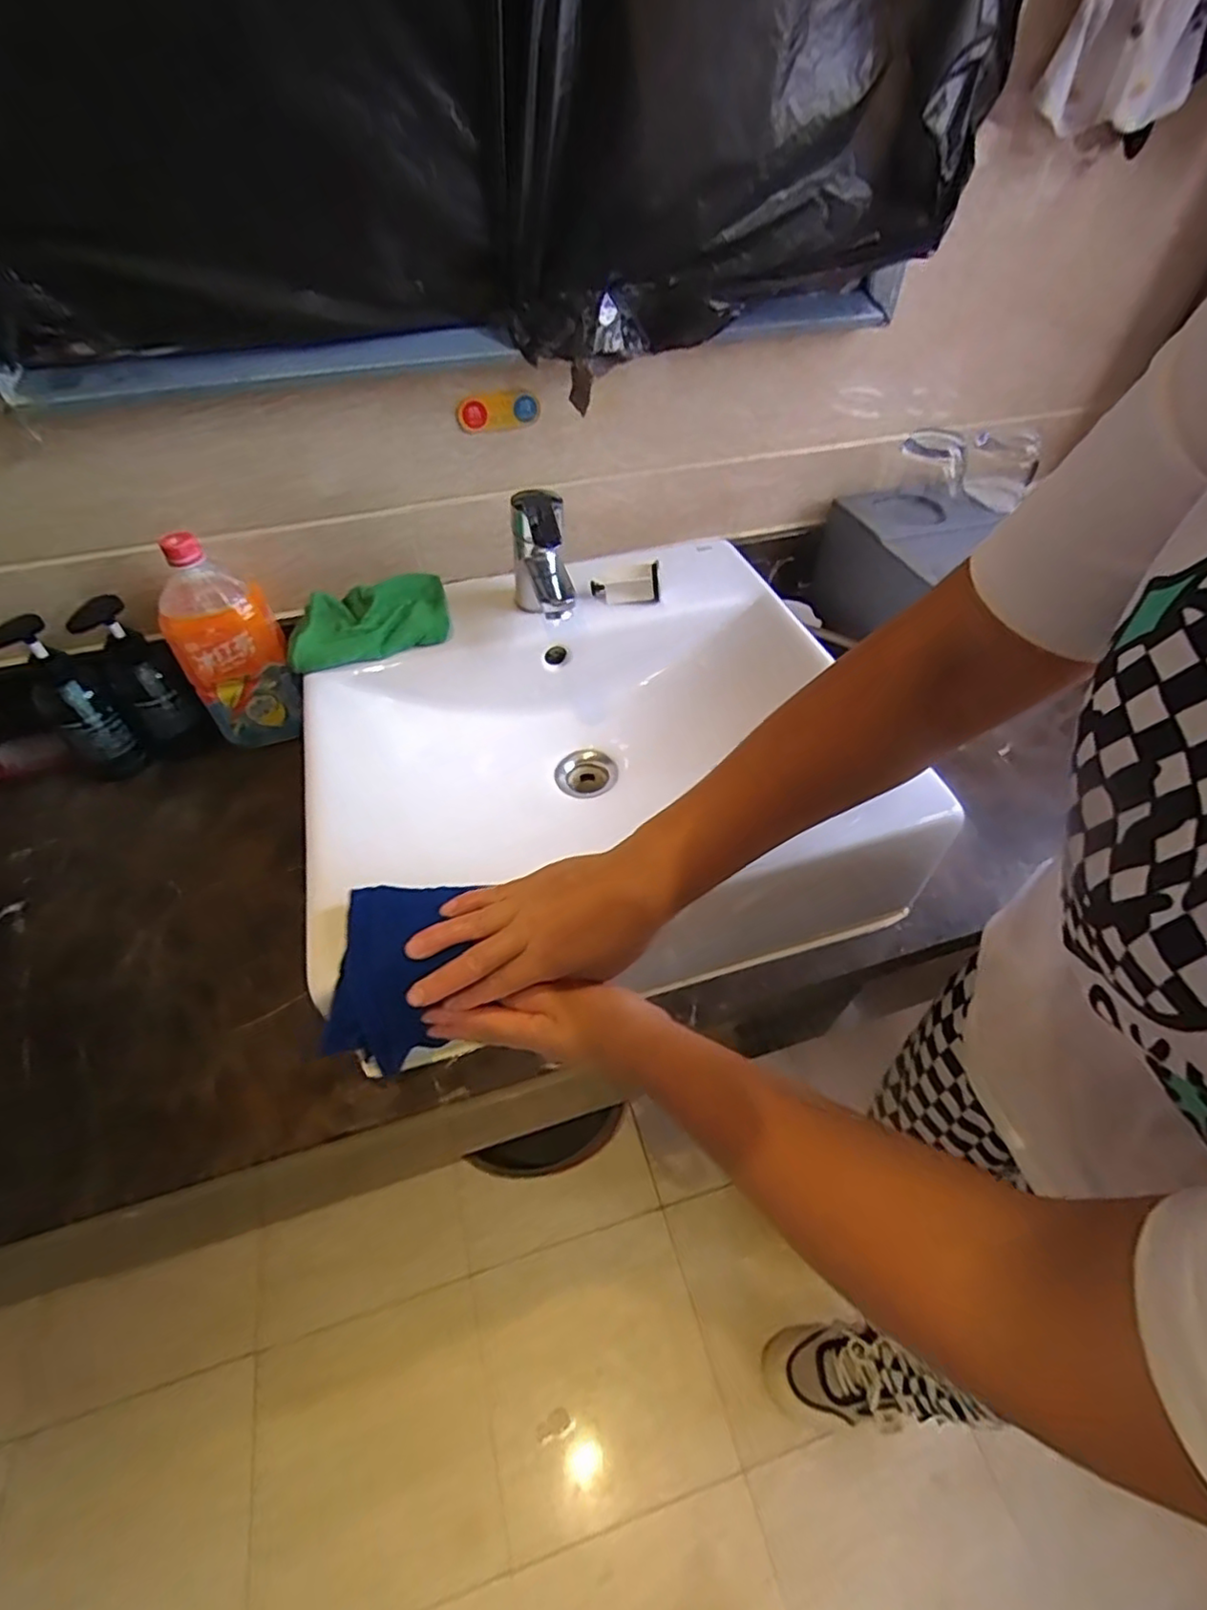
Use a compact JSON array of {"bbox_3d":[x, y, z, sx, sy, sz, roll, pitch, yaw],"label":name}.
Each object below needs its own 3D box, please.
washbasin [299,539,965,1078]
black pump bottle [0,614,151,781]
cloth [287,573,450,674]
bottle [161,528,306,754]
[{"bbox_3d":[-0.008,-0.055,0.611,0.472,0.145,0.427,-14,51,-11],"label":"washbasin"},{"bbox_3d":[-0.526,-0.101,0.654,0.058,0.162,0.061,34,58,26],"label":"black pump bottle"},{"bbox_3d":[-0.223,-0.177,0.623,0.146,0.036,0.082,-14,51,-11],"label":"cloth"},{"bbox_3d":[-0.380,-0.166,0.665,0.099,0.204,0.082,-24,54,-19],"label":"bottle"}]

